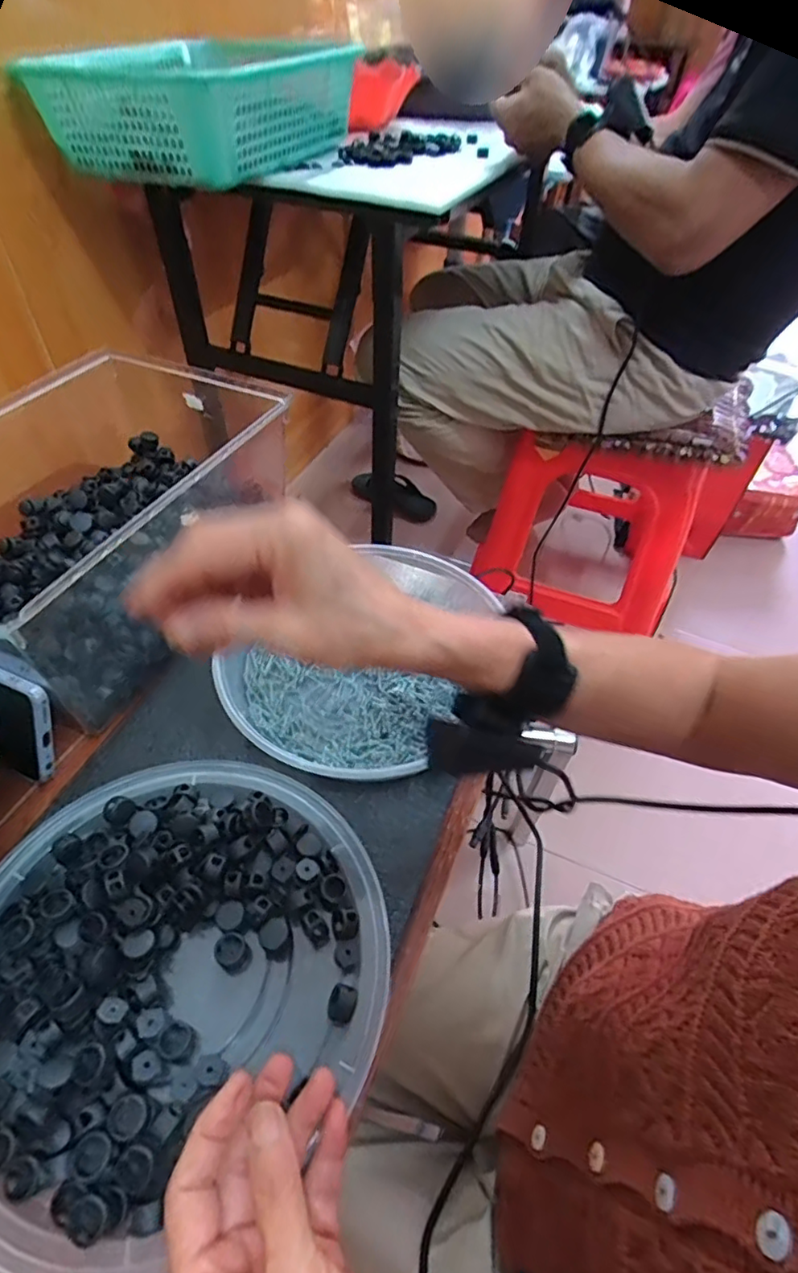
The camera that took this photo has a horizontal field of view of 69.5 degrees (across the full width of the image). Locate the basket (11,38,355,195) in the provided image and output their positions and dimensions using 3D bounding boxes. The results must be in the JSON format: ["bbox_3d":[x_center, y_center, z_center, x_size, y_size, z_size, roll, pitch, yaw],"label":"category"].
[{"bbox_3d":[-0.259,-0.695,0.749,0.289,0.100,0.404,20,51,13],"label":"basket"}]

